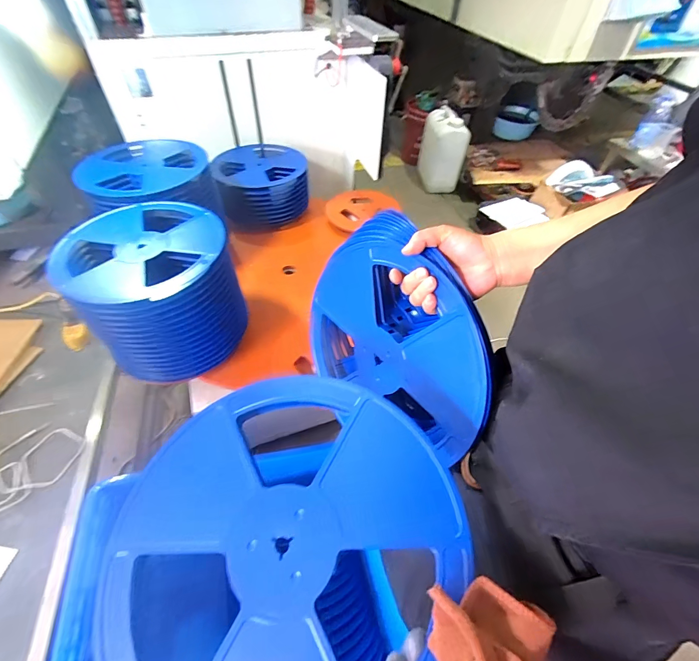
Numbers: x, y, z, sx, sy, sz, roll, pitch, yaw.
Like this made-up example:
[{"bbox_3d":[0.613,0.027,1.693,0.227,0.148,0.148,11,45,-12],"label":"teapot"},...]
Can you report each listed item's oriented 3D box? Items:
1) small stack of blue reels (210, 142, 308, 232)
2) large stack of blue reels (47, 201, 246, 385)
[{"bbox_3d":[-0.317,-0.523,1.282,0.315,0.157,0.295,-19,53,-17],"label":"small stack of blue reels"},{"bbox_3d":[-0.426,-0.098,0.826,0.309,0.247,0.319,-26,56,-22],"label":"large stack of blue reels"}]

